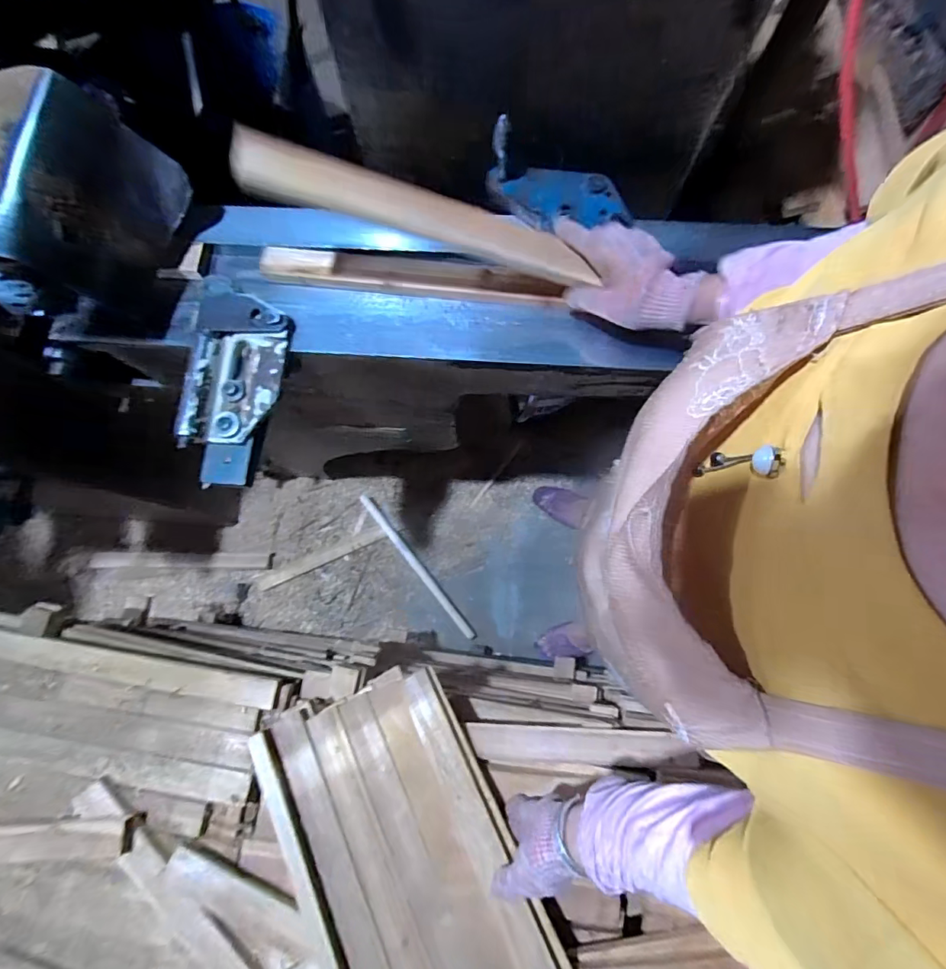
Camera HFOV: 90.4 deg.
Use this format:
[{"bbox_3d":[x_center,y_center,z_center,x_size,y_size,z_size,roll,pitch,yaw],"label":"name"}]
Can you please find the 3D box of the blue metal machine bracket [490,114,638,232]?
[{"bbox_3d":[0.108,-0.378,0.575,0.178,0.073,0.103,2,77,1],"label":"blue metal machine bracket"}]

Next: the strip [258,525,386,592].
[{"bbox_3d":[-0.429,0.206,1.327,0.370,0.012,0.041,-24,77,-5],"label":"strip"}]

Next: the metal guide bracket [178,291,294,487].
[{"bbox_3d":[-0.298,-0.128,0.591,0.117,0.038,0.251,2,77,1],"label":"metal guide bracket"}]

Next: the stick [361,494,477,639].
[{"bbox_3d":[-0.159,0.226,1.319,0.028,0.030,0.495,-39,79,-8],"label":"stick"}]

